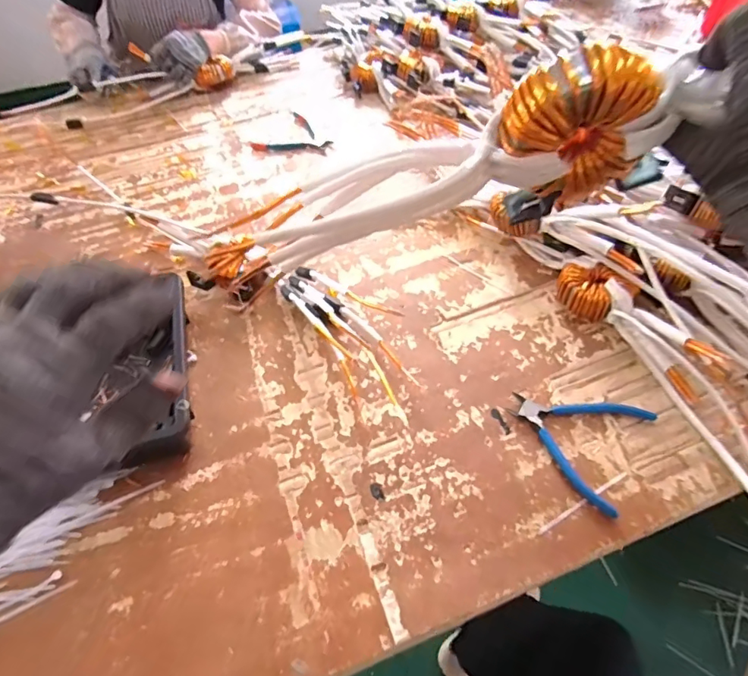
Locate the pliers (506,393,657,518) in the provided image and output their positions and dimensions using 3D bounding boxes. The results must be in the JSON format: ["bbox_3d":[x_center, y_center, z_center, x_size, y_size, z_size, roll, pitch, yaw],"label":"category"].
[{"bbox_3d":[0.208,0.100,0.536,0.131,0.011,0.124,27,58,24],"label":"pliers"}]

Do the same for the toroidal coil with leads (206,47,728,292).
[{"bbox_3d":[0.032,-0.098,0.333,0.320,0.083,0.042,-14,48,20],"label":"toroidal coil with leads"}]

